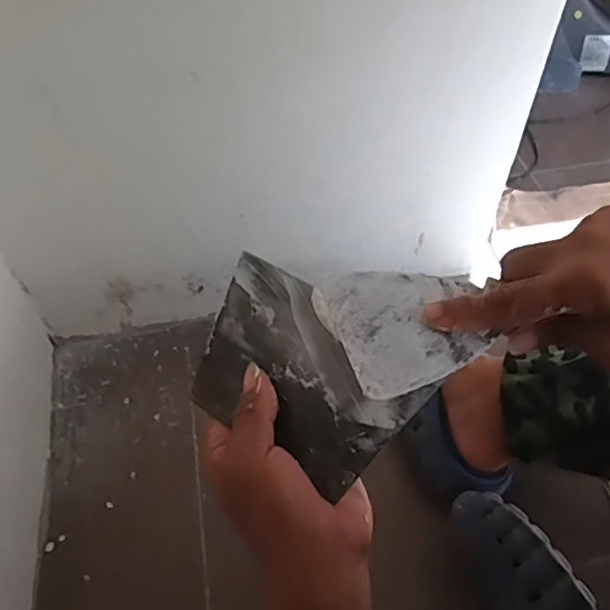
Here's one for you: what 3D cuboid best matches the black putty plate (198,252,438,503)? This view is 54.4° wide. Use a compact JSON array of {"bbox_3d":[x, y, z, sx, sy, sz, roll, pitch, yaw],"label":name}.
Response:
[{"bbox_3d":[-0.003,0.038,0.345,0.139,0.005,0.093,27,86,28],"label":"black putty plate"}]

